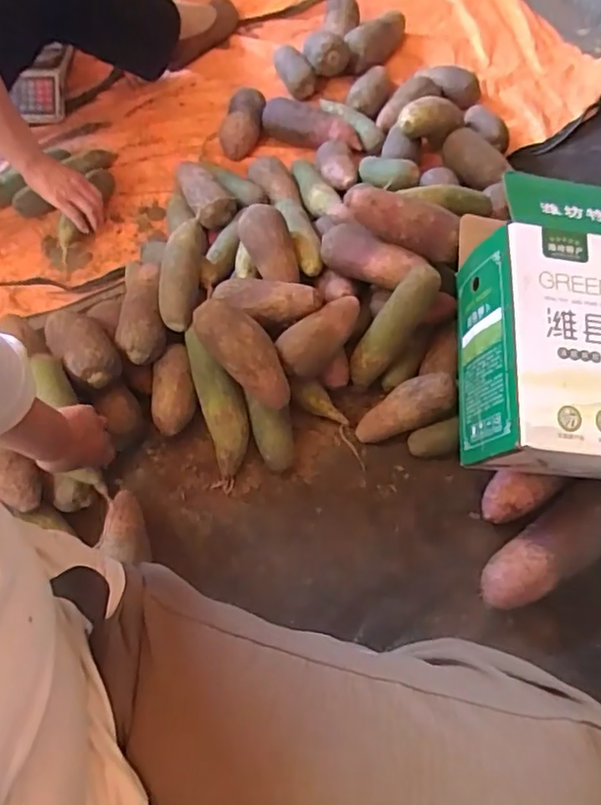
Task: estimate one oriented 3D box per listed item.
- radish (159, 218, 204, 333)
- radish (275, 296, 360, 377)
[{"bbox_3d":[-0.172,-0.193,0.872,0.059,0.050,0.191,3,61,4],"label":"radish"},{"bbox_3d":[0.029,-0.091,0.840,0.137,0.063,0.057,-35,65,-16],"label":"radish"}]

